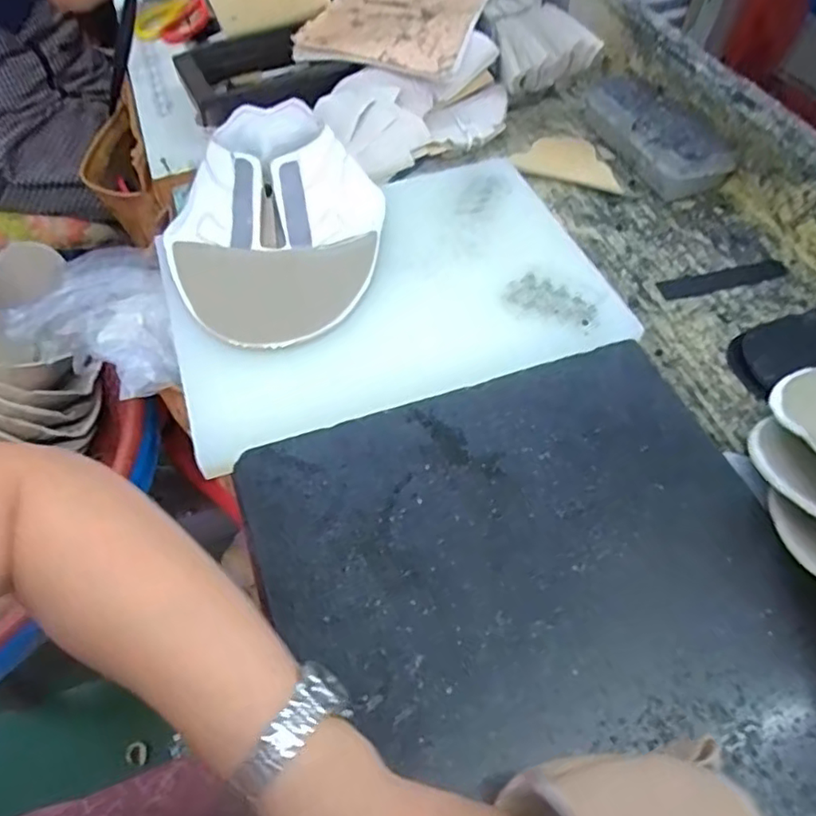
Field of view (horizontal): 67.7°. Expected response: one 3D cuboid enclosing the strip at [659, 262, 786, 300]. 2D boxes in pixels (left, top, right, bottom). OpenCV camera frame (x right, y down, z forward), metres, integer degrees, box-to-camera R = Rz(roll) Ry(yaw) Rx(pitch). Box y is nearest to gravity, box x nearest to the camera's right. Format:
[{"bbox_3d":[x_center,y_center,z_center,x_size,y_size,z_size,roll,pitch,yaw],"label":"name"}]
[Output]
[{"bbox_3d":[0.278,-0.113,0.536,0.116,0.004,0.023,-12,54,-6],"label":"strip"}]

